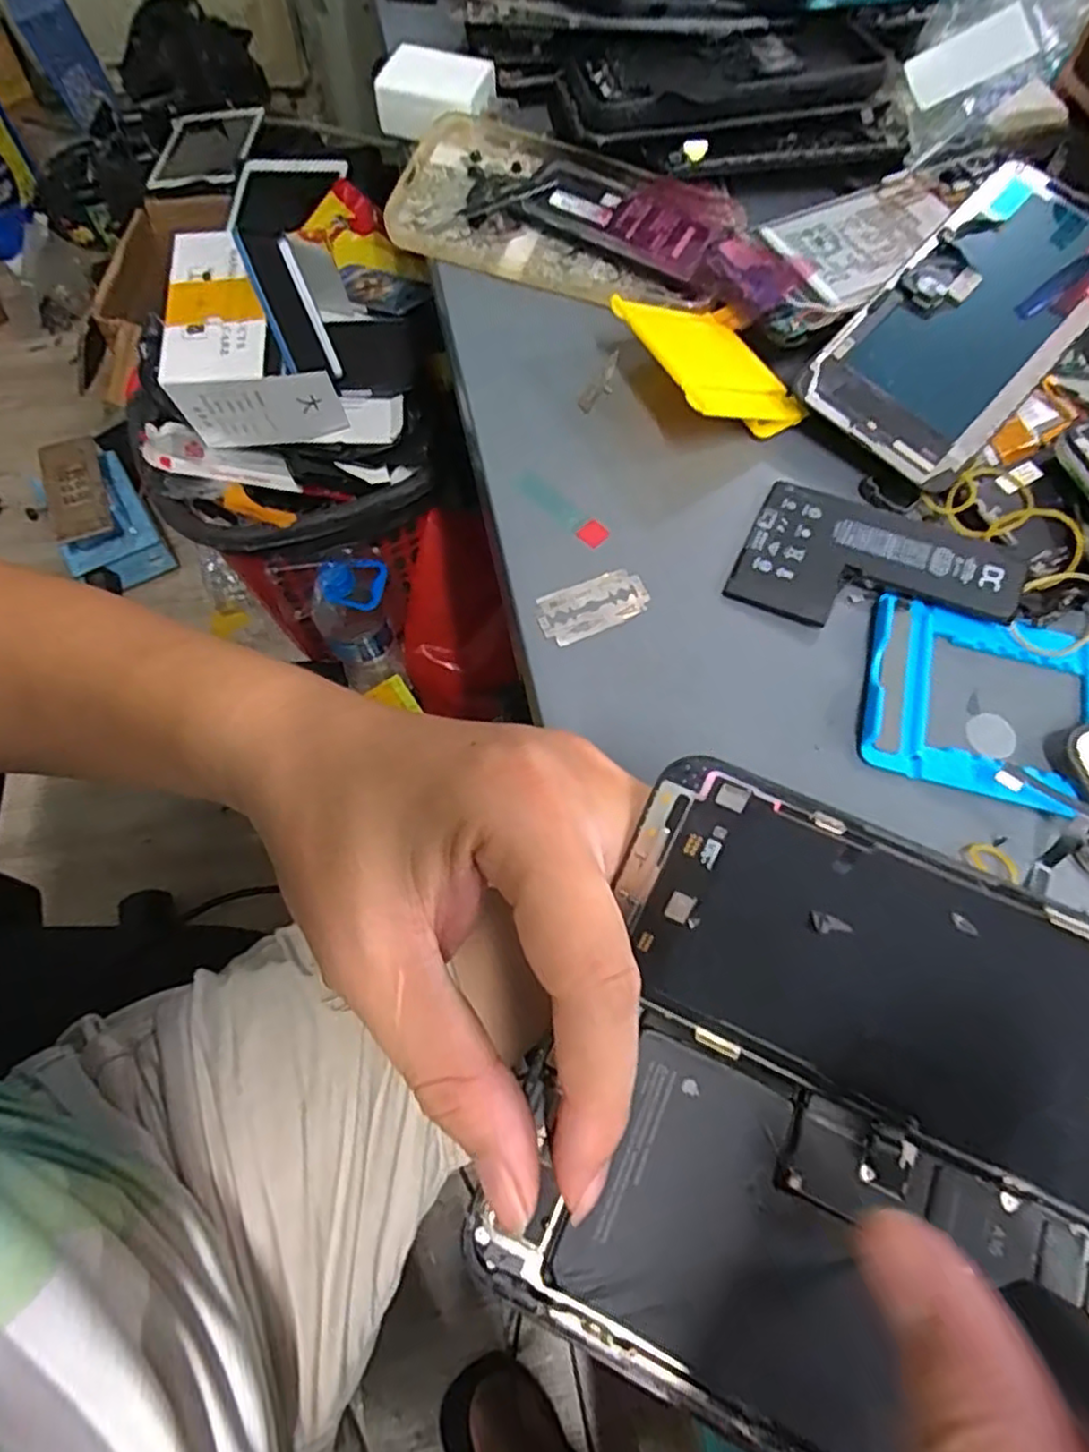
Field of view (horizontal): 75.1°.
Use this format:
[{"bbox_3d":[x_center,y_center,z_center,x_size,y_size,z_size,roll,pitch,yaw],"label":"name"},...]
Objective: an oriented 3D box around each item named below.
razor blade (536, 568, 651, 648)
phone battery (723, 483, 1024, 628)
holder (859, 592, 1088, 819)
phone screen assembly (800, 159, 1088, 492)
[{"bbox_3d":[0.018,-0.045,0.262,0.042,0.004,0.022,-23,69,-11],"label":"razor blade"},{"bbox_3d":[0.123,-0.057,0.263,0.095,0.004,0.060,23,72,13],"label":"phone battery"},{"bbox_3d":[0.155,-0.008,0.243,0.085,0.010,0.072,15,67,5],"label":"holder"},{"bbox_3d":[0.175,-0.165,0.287,0.071,0.008,0.145,42,85,11],"label":"phone screen assembly"}]

